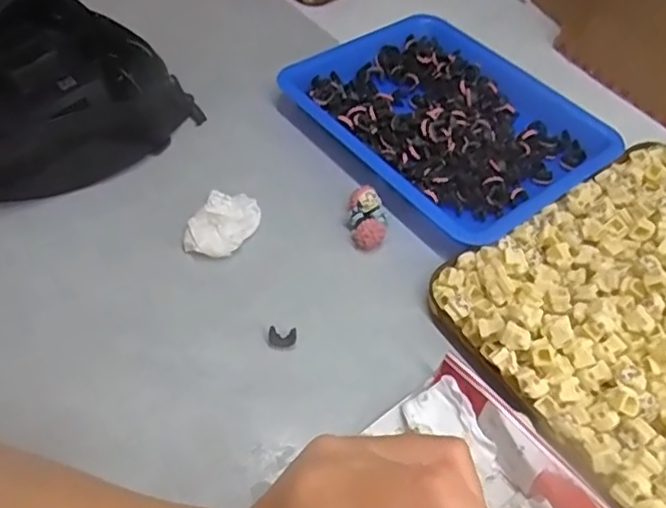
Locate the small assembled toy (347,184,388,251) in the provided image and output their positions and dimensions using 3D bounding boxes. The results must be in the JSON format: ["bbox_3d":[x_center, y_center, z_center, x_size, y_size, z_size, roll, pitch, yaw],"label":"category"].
[{"bbox_3d":[0.023,-0.023,0.393,0.024,0.020,0.039,4,52,2],"label":"small assembled toy"}]

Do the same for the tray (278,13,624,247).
[{"bbox_3d":[0.086,-0.103,0.452,0.165,0.025,0.210,-33,60,-24],"label":"tray"}]

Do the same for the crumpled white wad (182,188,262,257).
[{"bbox_3d":[-0.071,-0.018,0.386,0.034,0.015,0.050,24,55,16],"label":"crumpled white wad"}]

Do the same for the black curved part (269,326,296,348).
[{"bbox_3d":[-0.029,0.048,0.341,0.015,0.006,0.010,6,53,3],"label":"black curved part"}]

